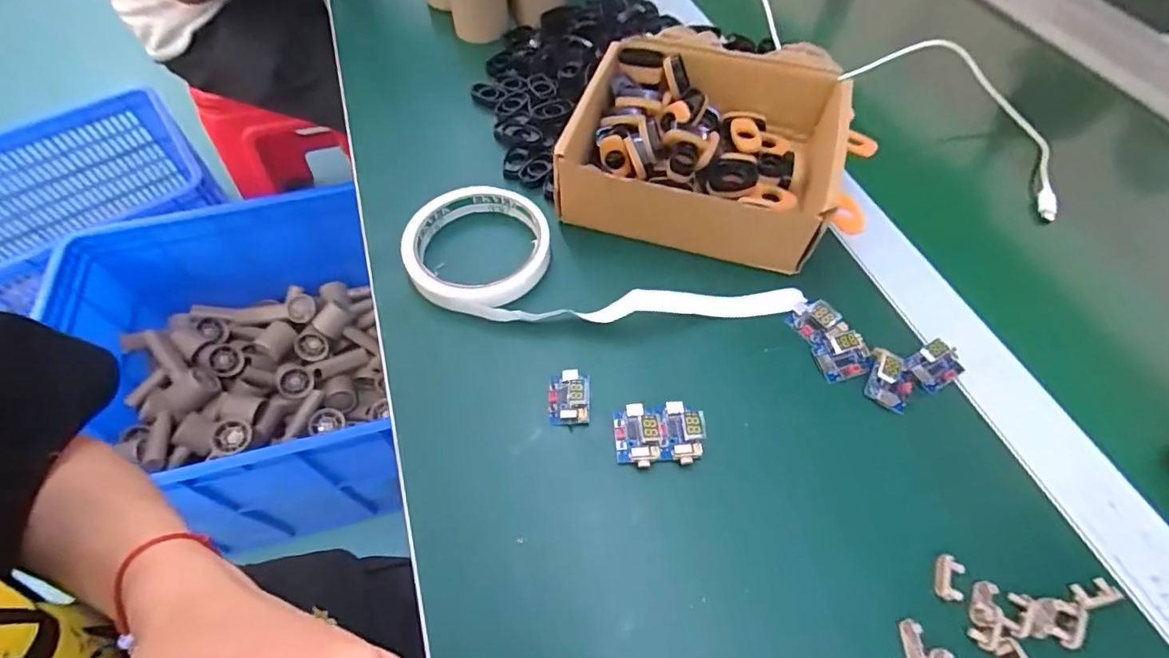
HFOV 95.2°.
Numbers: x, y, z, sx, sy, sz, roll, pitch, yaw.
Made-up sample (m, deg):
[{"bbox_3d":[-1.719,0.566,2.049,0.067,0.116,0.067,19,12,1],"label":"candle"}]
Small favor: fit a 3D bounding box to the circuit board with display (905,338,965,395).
[{"bbox_3d":[0.195,0.019,0.295,0.031,0.013,0.022,-26,60,-16],"label":"circuit board with display"}]

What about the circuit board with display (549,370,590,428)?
[{"bbox_3d":[-0.008,0.036,0.289,0.022,0.013,0.029,-1,57,0],"label":"circuit board with display"}]

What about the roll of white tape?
[{"bbox_3d":[0.010,-0.050,0.339,0.243,0.026,0.096,0,57,0],"label":"roll of white tape"}]

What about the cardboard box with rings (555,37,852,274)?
[{"bbox_3d":[0.080,-0.124,0.363,0.168,0.058,0.153,17,59,11],"label":"cardboard box with rings"}]

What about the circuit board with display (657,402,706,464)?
[{"bbox_3d":[0.048,0.052,0.276,0.025,0.013,0.032,-7,57,-4],"label":"circuit board with display"}]

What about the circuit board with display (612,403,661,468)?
[{"bbox_3d":[0.027,0.054,0.276,0.022,0.012,0.032,-3,57,-2],"label":"circuit board with display"}]

